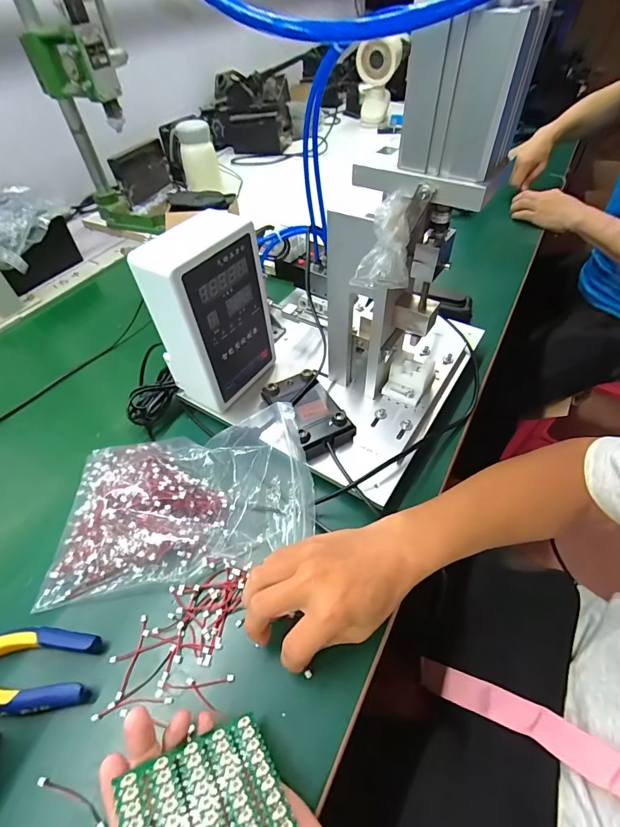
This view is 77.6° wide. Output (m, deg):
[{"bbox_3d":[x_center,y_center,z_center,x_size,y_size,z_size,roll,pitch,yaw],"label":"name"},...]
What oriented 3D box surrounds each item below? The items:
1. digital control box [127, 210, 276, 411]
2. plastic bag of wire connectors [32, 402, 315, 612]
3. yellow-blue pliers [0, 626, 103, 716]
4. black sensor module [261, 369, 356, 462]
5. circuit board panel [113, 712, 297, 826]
[{"bbox_3d":[-0.101,-0.101,0.404,0.069,0.175,0.111,23,54,21],"label":"digital control box"},{"bbox_3d":[-0.123,0.078,0.373,0.244,0.049,0.139,-9,50,-5],"label":"plastic bag of wire connectors"},{"bbox_3d":[-0.240,0.191,0.295,0.148,0.016,0.054,4,50,6],"label":"yellow-blue pliers"},{"bbox_3d":[-0.001,-0.003,0.418,0.061,0.022,0.103,-27,60,-17],"label":"black sensor module"},{"bbox_3d":[-0.057,0.222,0.213,0.084,0.004,0.078,-1,23,-34],"label":"circuit board panel"}]

